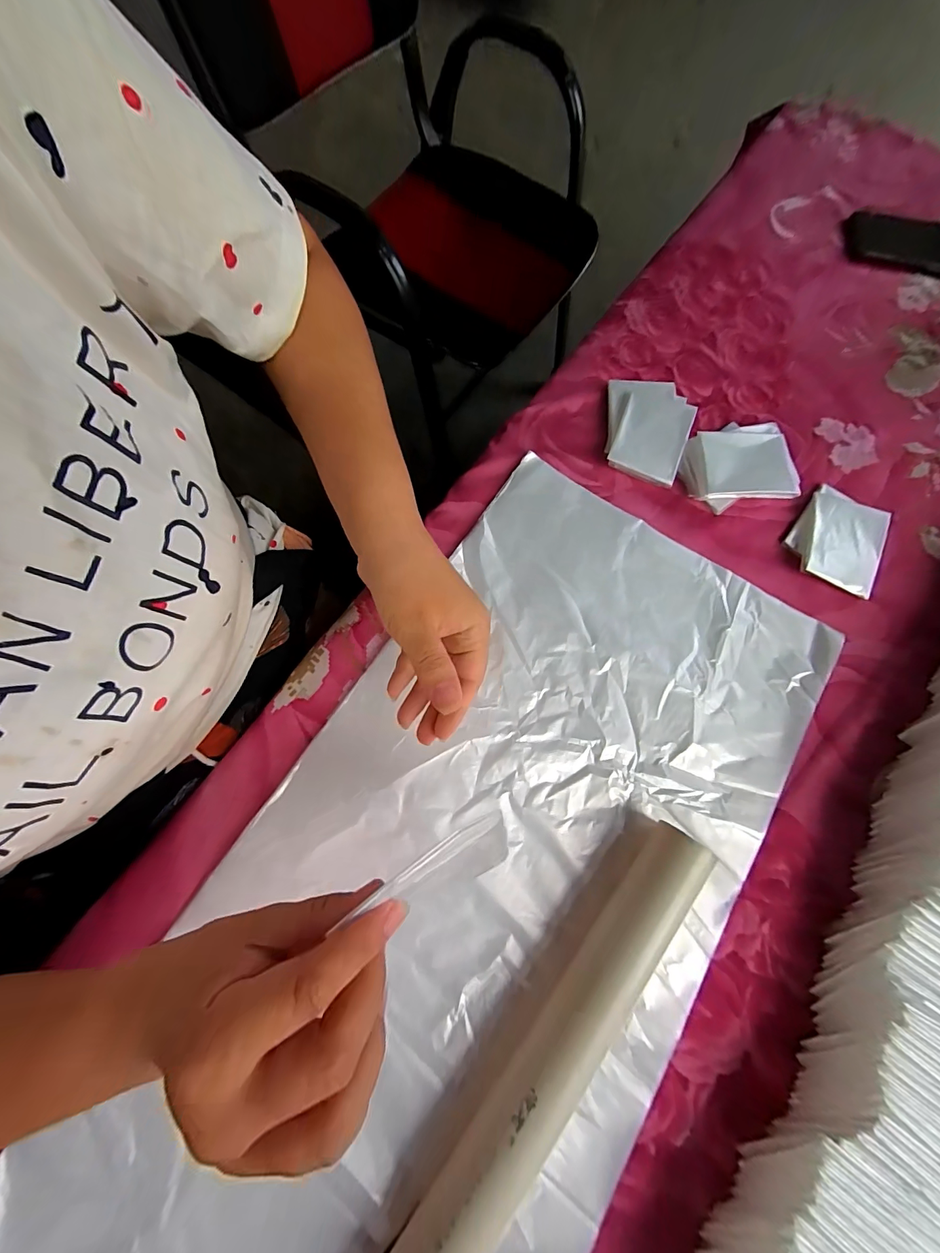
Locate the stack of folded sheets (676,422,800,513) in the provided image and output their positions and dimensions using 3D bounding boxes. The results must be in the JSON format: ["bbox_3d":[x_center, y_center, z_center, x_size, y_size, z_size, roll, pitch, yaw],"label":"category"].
[{"bbox_3d":[0.244,-0.147,0.375,0.091,0.022,0.076,-6,74,-2],"label":"stack of folded sheets"}]

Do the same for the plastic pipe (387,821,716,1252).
[{"bbox_3d":[0.035,0.273,0.236,0.035,0.036,0.349,38,76,10],"label":"plastic pipe"}]

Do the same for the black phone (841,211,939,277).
[{"bbox_3d":[0.514,-0.433,0.469,0.165,0.012,0.086,8,74,2],"label":"black phone"}]

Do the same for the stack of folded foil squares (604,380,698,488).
[{"bbox_3d":[0.164,-0.188,0.387,0.080,0.016,0.103,21,75,6],"label":"stack of folded foil squares"}]

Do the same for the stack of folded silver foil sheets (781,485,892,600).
[{"bbox_3d":[0.323,-0.077,0.361,0.074,0.012,0.085,23,75,6],"label":"stack of folded silver foil sheets"}]

